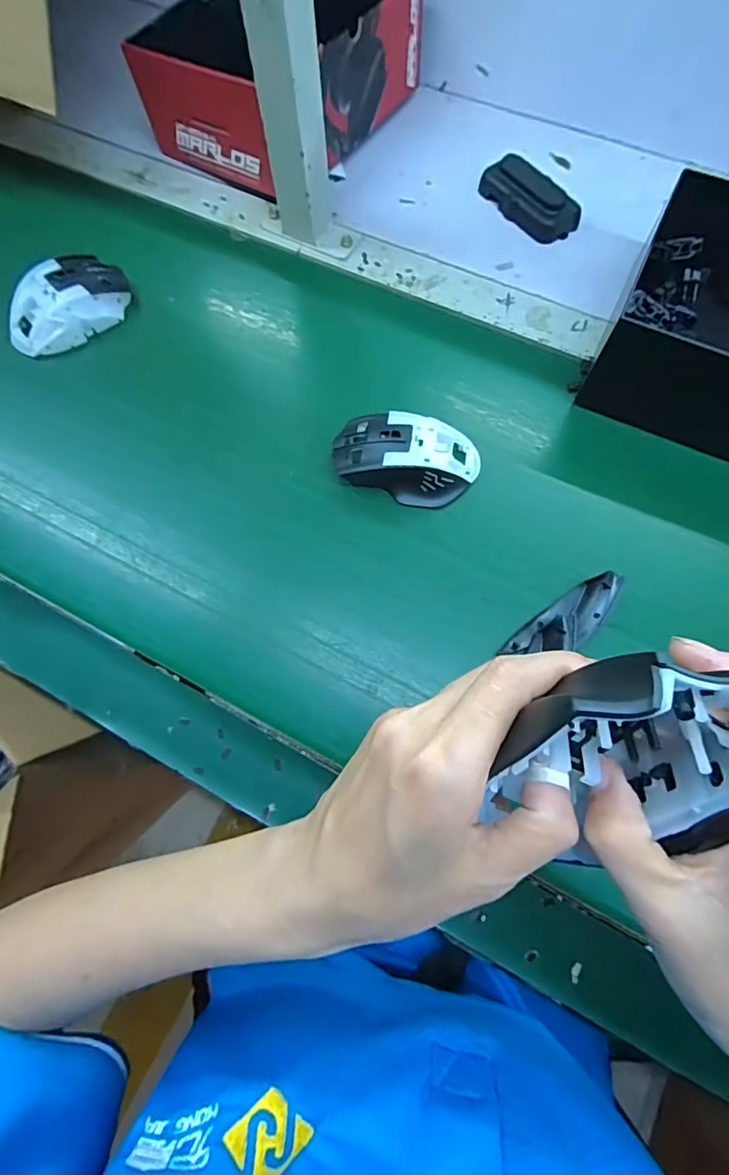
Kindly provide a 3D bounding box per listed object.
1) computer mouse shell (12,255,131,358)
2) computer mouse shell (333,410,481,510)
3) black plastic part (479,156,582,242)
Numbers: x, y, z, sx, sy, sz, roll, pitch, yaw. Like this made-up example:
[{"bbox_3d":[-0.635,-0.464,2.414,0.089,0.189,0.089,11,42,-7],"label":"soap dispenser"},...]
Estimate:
[{"bbox_3d":[-0.264,-0.252,0.449,0.055,0.046,0.110,39,76,13],"label":"computer mouse shell"},{"bbox_3d":[0.033,-0.102,0.395,0.111,0.033,0.064,11,72,5],"label":"computer mouse shell"},{"bbox_3d":[0.161,-0.382,0.494,0.043,0.026,0.100,-40,75,-12],"label":"black plastic part"}]

